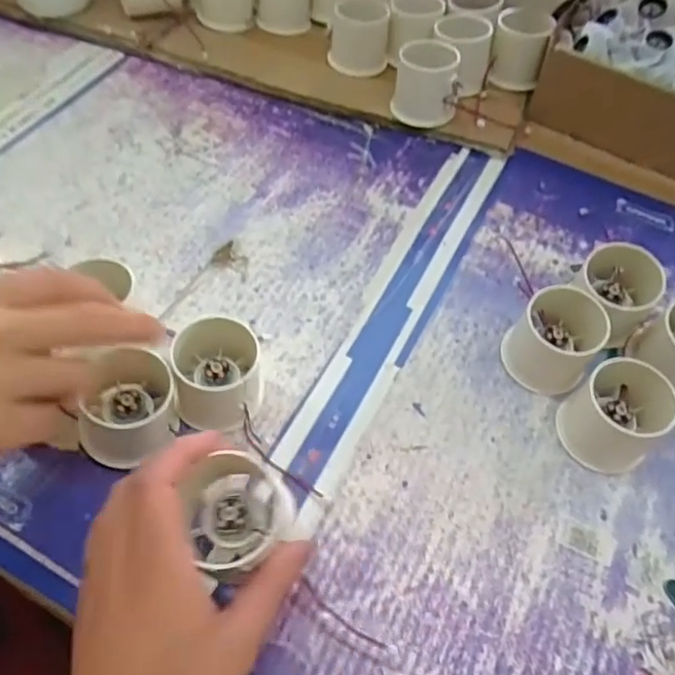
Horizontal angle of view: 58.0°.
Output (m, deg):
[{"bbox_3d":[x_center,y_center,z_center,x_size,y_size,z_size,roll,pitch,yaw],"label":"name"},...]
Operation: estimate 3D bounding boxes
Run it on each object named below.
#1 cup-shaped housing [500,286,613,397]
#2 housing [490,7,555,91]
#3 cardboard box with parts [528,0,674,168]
[{"bbox_3d":[0.145,-0.002,0.400,0.056,0.047,0.060,40,63,19],"label":"cup-shaped housing"},{"bbox_3d":[0.168,-0.267,0.564,0.047,0.047,0.060,18,58,8],"label":"housing"},{"bbox_3d":[0.291,-0.258,0.542,0.184,0.097,0.190,29,60,14],"label":"cardboard box with parts"}]

